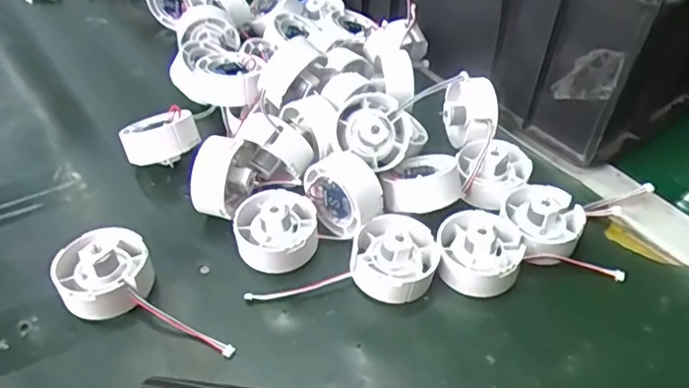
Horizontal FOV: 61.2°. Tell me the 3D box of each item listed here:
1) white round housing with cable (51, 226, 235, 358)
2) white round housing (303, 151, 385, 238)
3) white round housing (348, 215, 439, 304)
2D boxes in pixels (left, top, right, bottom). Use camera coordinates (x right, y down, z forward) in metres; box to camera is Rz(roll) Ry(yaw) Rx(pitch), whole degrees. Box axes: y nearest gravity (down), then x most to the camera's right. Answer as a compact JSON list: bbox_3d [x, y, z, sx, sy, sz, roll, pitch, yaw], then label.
[{"bbox_3d":[-0.127,0.065,0.346,0.058,0.035,0.121,-33,53,-29],"label":"white round housing with cable"},{"bbox_3d":[0.001,0.000,0.393,0.032,0.049,0.052,-30,52,-27],"label":"white round housing"},{"bbox_3d":[0.033,0.040,0.373,0.052,0.032,0.057,0,45,0],"label":"white round housing"}]

